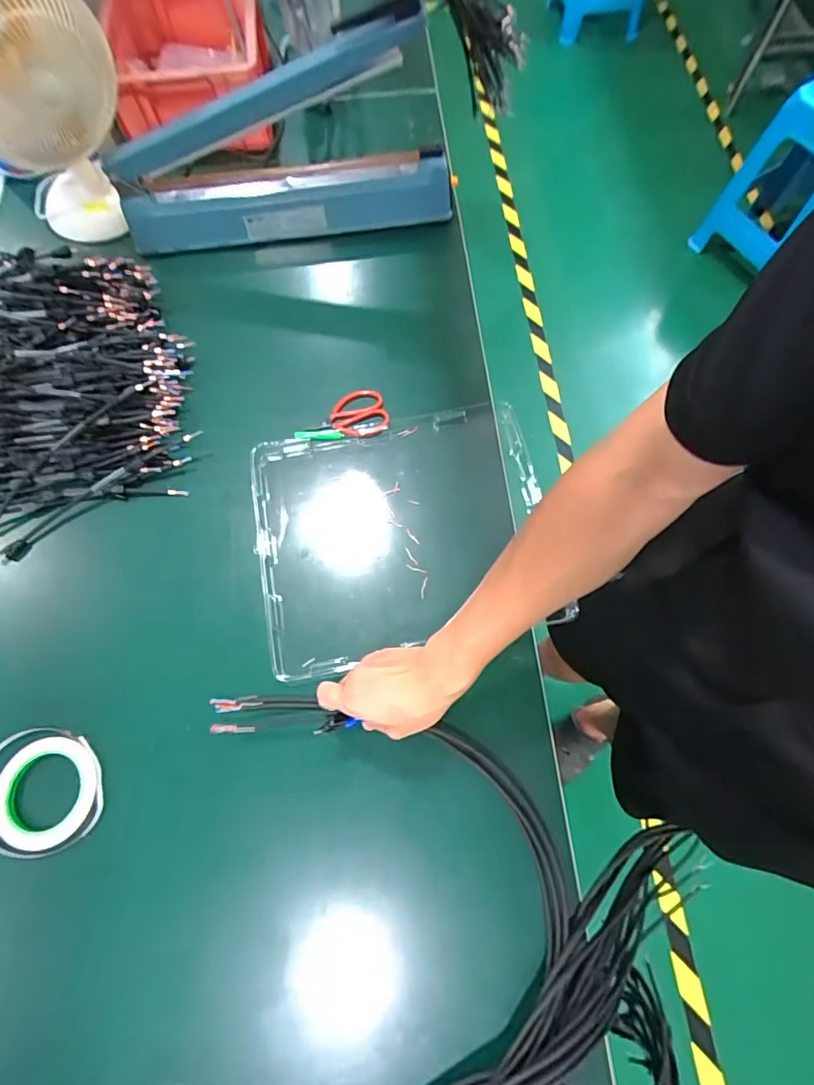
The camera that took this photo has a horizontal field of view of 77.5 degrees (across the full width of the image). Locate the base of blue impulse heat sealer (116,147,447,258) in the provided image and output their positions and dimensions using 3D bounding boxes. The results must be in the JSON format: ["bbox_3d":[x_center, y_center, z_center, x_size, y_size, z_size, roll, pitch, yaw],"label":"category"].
[{"bbox_3d":[-0.182,-0.534,0.788,0.498,0.103,0.062,-9,69,-3],"label":"base of blue impulse heat sealer"}]

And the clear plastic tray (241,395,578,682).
[{"bbox_3d":[-0.006,-0.016,0.652,0.363,0.035,0.305,-10,69,-4],"label":"clear plastic tray"}]

